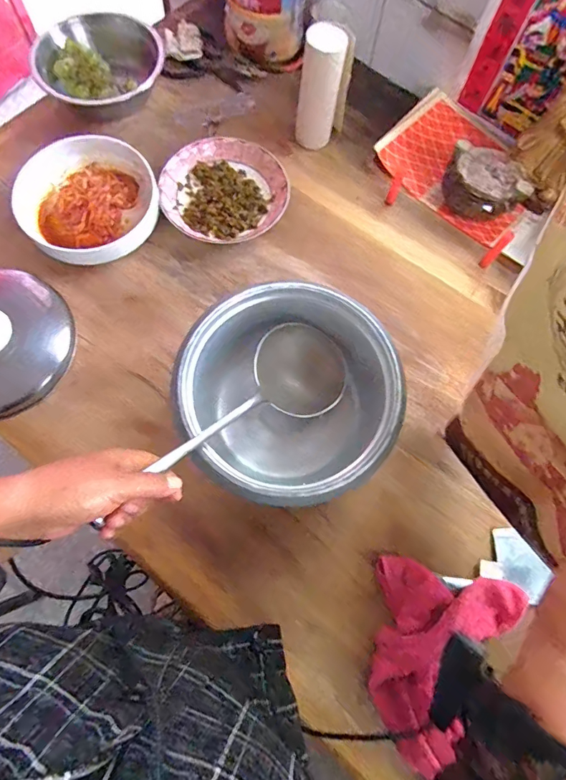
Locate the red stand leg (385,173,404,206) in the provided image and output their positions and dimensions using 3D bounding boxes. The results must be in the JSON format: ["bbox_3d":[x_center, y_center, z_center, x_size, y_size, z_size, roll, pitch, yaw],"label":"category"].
[{"bbox_3d":[0.179,-0.320,0.696,0.016,0.049,0.014,20,35,5],"label":"red stand leg"}]

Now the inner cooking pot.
[{"bbox_3d":[0.008,0.015,0.529,0.244,0.133,0.238,1,71,-2],"label":"inner cooking pot"}]

